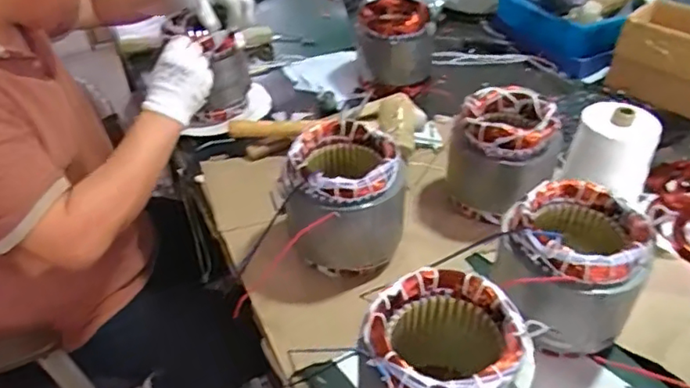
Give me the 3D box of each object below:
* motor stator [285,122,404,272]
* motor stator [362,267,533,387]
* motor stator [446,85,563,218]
[{"bbox_3d":[0.004,0.015,0.773,0.151,0.168,0.146,-13,40,-13],"label":"motor stator"},{"bbox_3d":[0.092,0.178,0.555,0.148,0.162,0.140,-4,39,-3],"label":"motor stator"},{"bbox_3d":[0.236,-0.056,0.869,0.156,0.165,0.141,7,40,10],"label":"motor stator"}]

